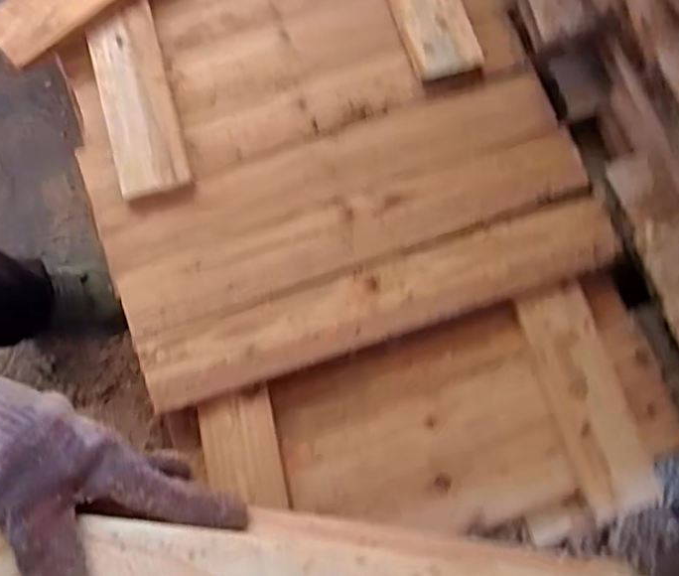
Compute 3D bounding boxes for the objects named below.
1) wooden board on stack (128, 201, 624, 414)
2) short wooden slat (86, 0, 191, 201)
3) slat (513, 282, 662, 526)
[{"bbox_3d":[0.042,0.013,0.604,0.485,0.023,0.077,-17,79,-5],"label":"wooden board on stack"},{"bbox_3d":[-0.263,-0.368,0.664,0.074,0.030,0.575,-15,78,-4],"label":"short wooden slat"},{"bbox_3d":[0.253,0.116,0.613,0.076,0.029,0.231,-17,79,-5],"label":"slat"}]

